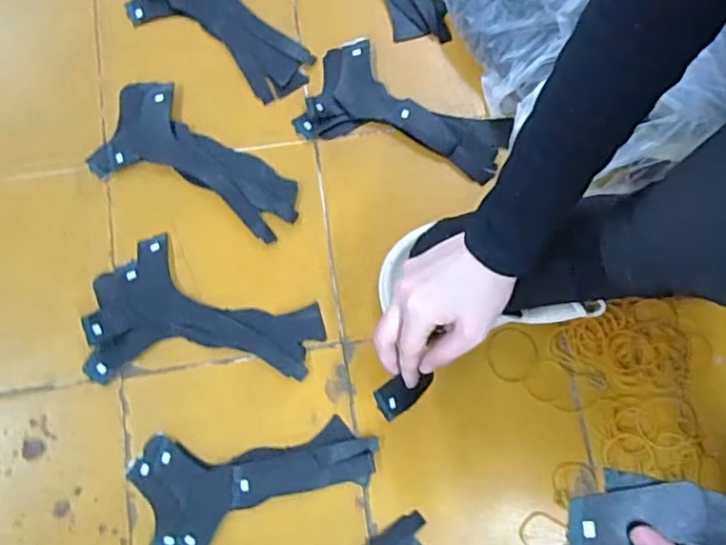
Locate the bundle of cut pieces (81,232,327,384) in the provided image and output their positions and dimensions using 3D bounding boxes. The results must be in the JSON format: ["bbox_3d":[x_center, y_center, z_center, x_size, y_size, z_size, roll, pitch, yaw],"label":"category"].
[{"bbox_3d":[-0.142,0.029,0.537,0.203,0.020,0.124,-1,79,-1],"label":"bundle of cut pieces"}]

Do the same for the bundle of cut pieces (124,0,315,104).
[{"bbox_3d":[-0.148,-0.244,0.601,0.108,0.009,0.193,-39,82,-8],"label":"bundle of cut pieces"}]

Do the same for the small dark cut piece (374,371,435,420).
[{"bbox_3d":[0.033,0.094,0.478,0.051,0.005,0.031,-37,109,-18],"label":"small dark cut piece"}]

